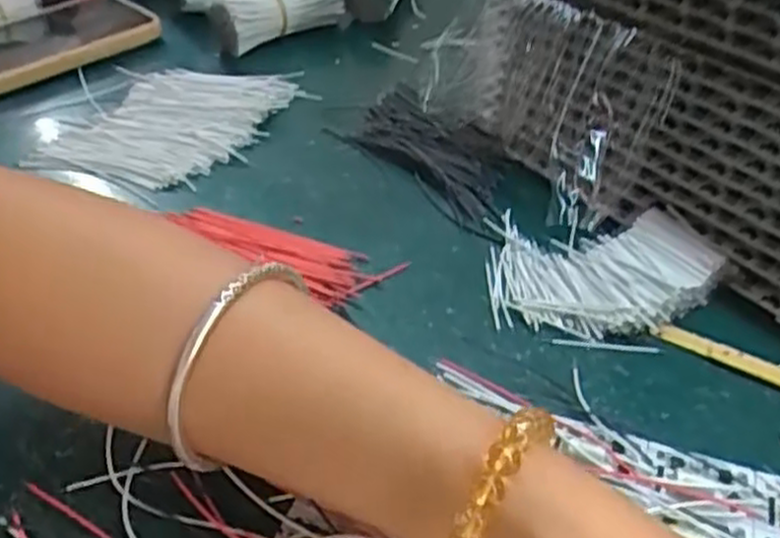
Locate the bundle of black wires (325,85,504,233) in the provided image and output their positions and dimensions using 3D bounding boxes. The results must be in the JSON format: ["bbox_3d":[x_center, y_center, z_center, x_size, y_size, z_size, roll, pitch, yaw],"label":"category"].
[{"bbox_3d":[0.021,-0.063,0.412,0.049,0.015,0.115,-25,46,-26],"label":"bundle of black wires"}]

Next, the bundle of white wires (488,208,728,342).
[{"bbox_3d":[0.089,0.000,0.336,0.091,0.014,0.071,5,41,7],"label":"bundle of white wires"}]

